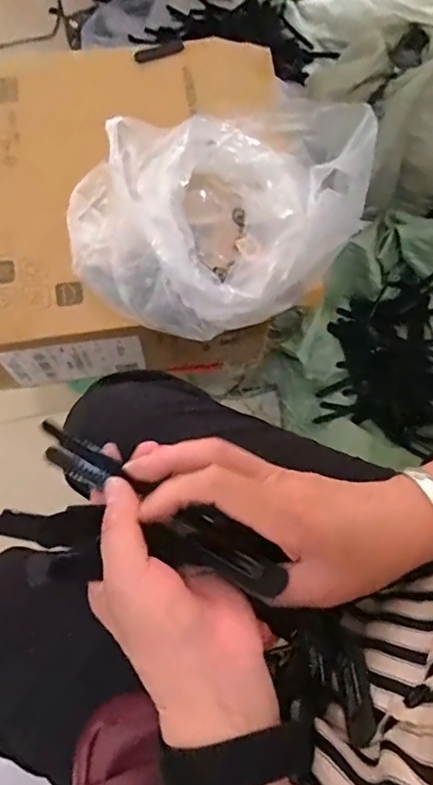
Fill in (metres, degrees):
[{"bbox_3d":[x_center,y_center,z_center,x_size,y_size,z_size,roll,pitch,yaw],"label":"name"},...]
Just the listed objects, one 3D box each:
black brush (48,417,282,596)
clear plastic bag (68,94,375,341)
[{"bbox_3d":[-0.033,0.063,0.306,0.155,0.020,0.029,30,73,9],"label":"black brush"},{"bbox_3d":[0.008,-0.182,0.546,0.311,0.111,0.209,-18,71,-6],"label":"clear plastic bag"}]

